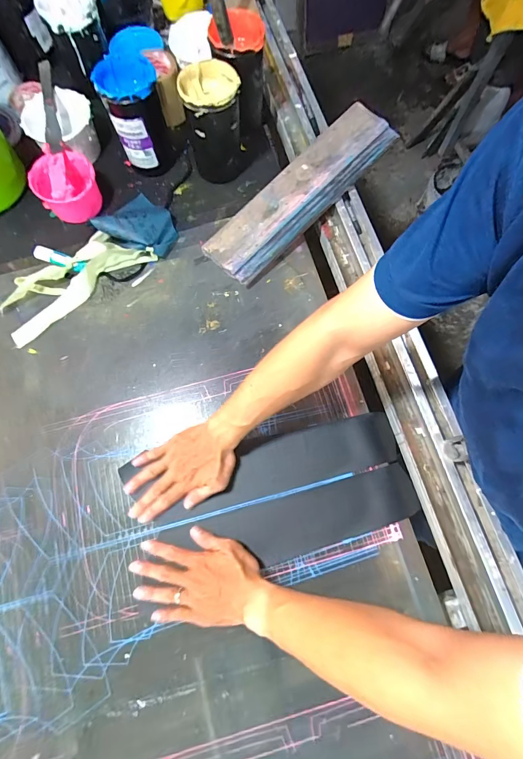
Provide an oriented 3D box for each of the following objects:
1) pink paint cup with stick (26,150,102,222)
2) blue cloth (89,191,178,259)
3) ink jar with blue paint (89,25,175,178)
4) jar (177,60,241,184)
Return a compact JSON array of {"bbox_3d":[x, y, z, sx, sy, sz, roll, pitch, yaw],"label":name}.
[{"bbox_3d":[-0.368,-0.365,0.683,0.109,0.087,0.103,0,74,-1],"label":"pink paint cup with stick"},{"bbox_3d":[-0.237,-0.301,0.667,0.160,0.048,0.121,42,77,9],"label":"blue cloth"},{"bbox_3d":[-0.226,-0.484,0.656,0.101,0.144,0.100,-17,76,-6],"label":"ink jar with blue paint"},{"bbox_3d":[-0.085,-0.459,0.648,0.096,0.158,0.095,0,74,-1],"label":"jar"}]

